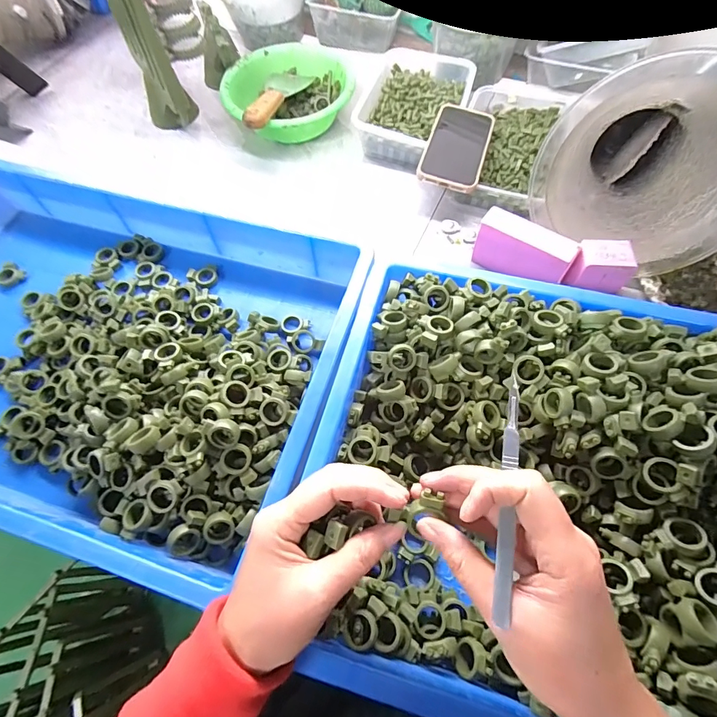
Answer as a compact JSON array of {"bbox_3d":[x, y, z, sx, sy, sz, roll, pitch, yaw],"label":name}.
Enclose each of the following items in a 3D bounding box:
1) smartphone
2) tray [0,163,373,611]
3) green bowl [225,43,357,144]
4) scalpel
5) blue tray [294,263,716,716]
[{"bbox_3d":[0.136,-0.293,0.547,0.079,0.015,0.173,18,64,4],"label":"smartphone"},{"bbox_3d":[-0.292,-0.021,0.450,0.553,0.087,0.367,16,66,10],"label":"tray"},{"bbox_3d":[-0.114,-0.413,0.642,0.178,0.064,0.183,-1,64,2],"label":"green bowl"},{"bbox_3d":[0.087,0.073,0.233,0.009,0.005,0.136,10,66,8],"label":"scalpel"},{"bbox_3d":[0.238,0.112,0.327,0.551,0.087,0.379,10,65,8],"label":"blue tray"}]

